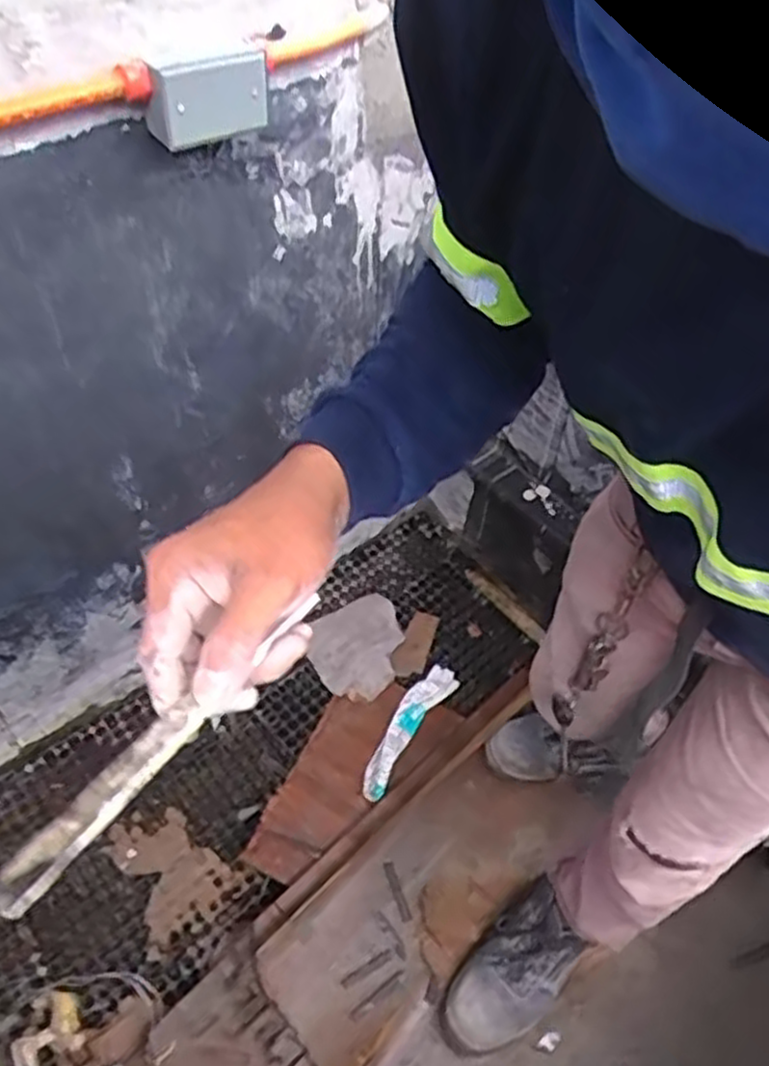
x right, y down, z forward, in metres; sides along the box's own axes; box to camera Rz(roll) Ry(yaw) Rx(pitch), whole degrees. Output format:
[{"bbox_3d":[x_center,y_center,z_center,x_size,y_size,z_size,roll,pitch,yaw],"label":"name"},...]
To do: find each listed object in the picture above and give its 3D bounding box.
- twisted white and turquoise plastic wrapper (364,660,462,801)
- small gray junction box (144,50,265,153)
[{"bbox_3d":[0.038,0.337,1.333,0.067,0.043,0.299,26,53,19],"label":"twisted white and turquoise plastic wrapper"},{"bbox_3d":[-0.178,-0.446,0.781,0.038,0.072,0.134,38,57,26],"label":"small gray junction box"}]

